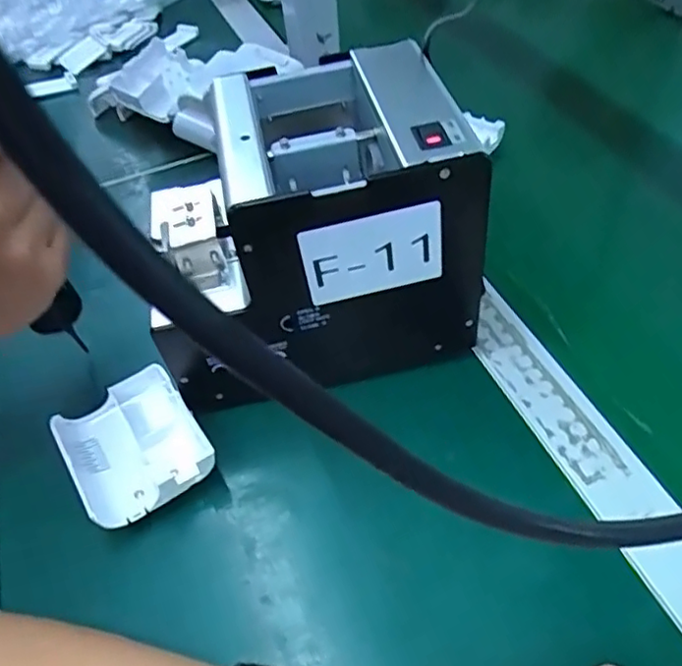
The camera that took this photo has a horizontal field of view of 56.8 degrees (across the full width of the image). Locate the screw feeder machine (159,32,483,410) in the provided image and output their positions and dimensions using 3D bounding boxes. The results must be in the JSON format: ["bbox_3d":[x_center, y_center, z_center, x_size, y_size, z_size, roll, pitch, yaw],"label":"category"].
[{"bbox_3d":[-0.023,-0.059,0.376,0.179,0.148,0.130,-13,48,-5],"label":"screw feeder machine"}]

